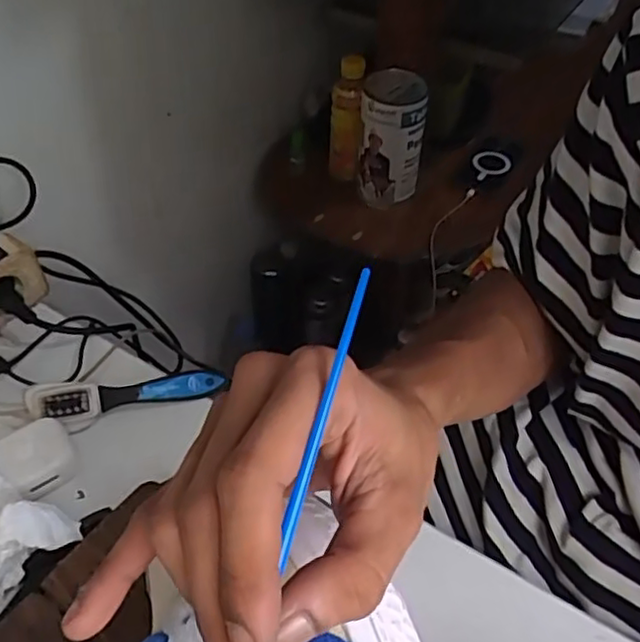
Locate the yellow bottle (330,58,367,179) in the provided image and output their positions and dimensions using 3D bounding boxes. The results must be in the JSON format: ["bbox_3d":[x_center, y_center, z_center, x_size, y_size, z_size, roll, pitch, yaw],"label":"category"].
[{"bbox_3d":[0.037,-0.274,0.928,0.048,0.181,0.044,0,47,1],"label":"yellow bottle"}]

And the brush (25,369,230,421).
[{"bbox_3d":[-0.146,0.056,0.503,0.144,0.027,0.028,-6,4,-12],"label":"brush"}]

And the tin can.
[{"bbox_3d":[0.097,-0.247,0.906,0.083,0.166,0.081,-1,47,1],"label":"tin can"}]

